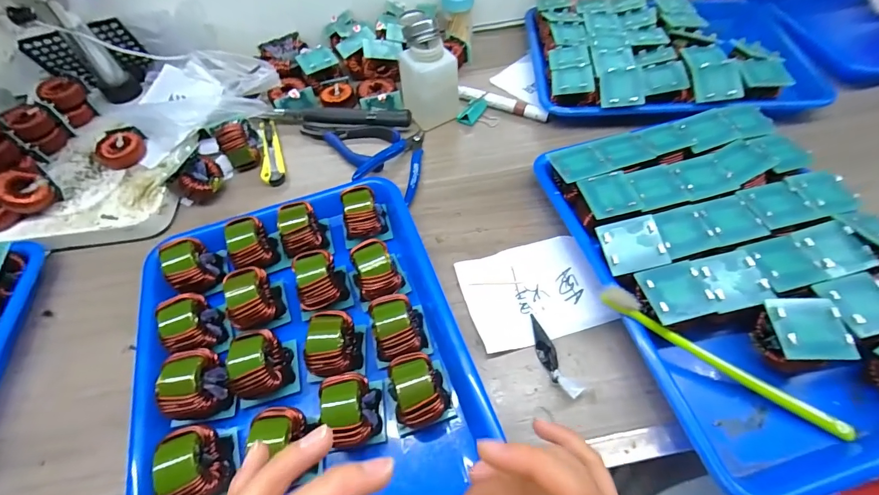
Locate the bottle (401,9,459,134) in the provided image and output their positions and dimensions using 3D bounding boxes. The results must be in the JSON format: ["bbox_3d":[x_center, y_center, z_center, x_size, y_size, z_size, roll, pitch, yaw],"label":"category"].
[{"bbox_3d":[-0.012,-0.199,0.453,0.051,0.118,0.049,-28,59,-15],"label":"bottle"}]

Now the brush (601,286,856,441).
[{"bbox_3d":[0.209,0.085,0.294,0.187,0.019,0.011,32,63,9],"label":"brush"}]

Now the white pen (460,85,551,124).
[{"bbox_3d":[0.078,-0.181,0.497,0.122,0.017,0.017,28,62,20],"label":"white pen"}]

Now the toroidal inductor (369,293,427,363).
[{"bbox_3d":[-0.031,0.065,0.315,0.038,0.040,0.047,-13,56,-5],"label":"toroidal inductor"}]

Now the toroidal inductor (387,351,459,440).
[{"bbox_3d":[-0.012,0.106,0.287,0.040,0.045,0.050,-15,56,-7],"label":"toroidal inductor"}]

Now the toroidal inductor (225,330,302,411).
[{"bbox_3d":[-0.140,0.091,0.304,0.044,0.044,0.048,-12,56,-4],"label":"toroidal inductor"}]

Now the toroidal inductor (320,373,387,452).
[{"bbox_3d":[-0.061,0.118,0.282,0.037,0.043,0.048,-8,56,-2],"label":"toroidal inductor"}]

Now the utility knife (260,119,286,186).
[{"bbox_3d":[-0.204,-0.118,0.475,0.024,0.012,0.111,-18,57,-8],"label":"utility knife"}]

